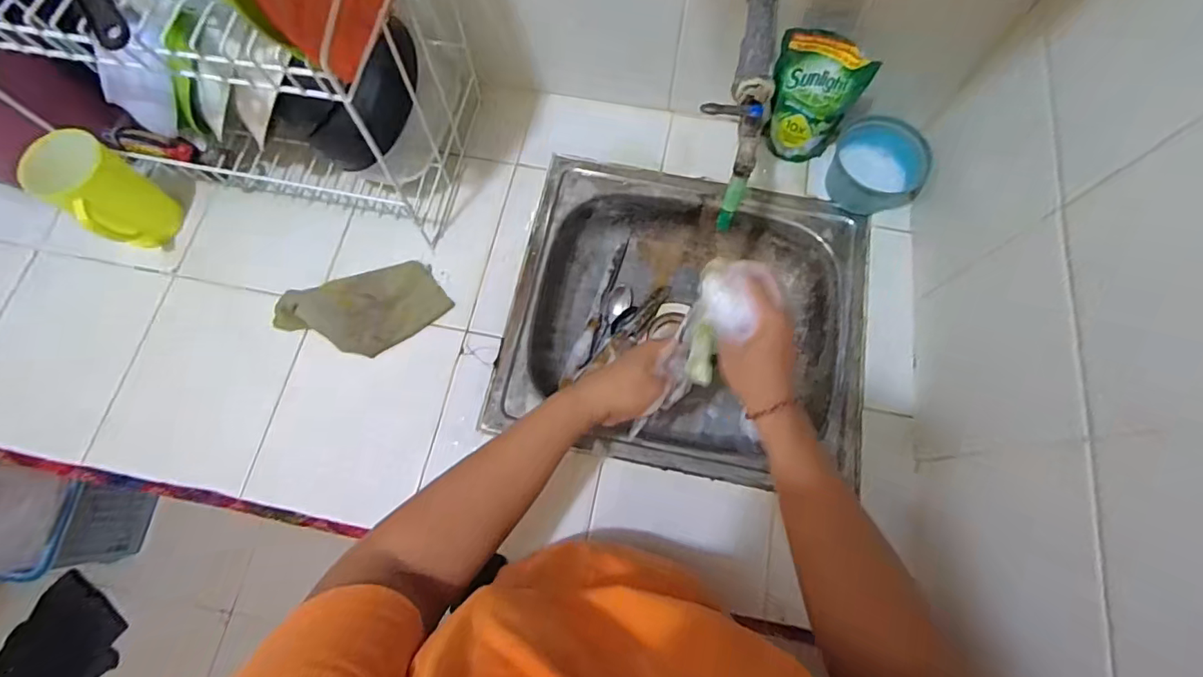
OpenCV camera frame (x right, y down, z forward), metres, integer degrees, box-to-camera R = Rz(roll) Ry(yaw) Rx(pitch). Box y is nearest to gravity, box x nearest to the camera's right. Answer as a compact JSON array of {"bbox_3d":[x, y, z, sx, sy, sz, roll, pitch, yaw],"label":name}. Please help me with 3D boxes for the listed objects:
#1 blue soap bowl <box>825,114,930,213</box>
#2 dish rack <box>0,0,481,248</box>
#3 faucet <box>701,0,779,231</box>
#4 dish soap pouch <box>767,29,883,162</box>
[{"bbox_3d":[0.361,-0.223,0.679,0.111,0.066,0.099,16,73,6],"label":"blue soap bowl"},{"bbox_3d":[-0.398,-0.313,0.586,0.434,0.312,0.247,8,72,3],"label":"dish rack"},{"bbox_3d":[0.139,-0.247,0.522,0.054,0.092,0.245,9,85,4],"label":"faucet"},{"bbox_3d":[0.251,-0.289,0.631,0.101,0.164,0.032,26,74,9],"label":"dish soap pouch"}]

